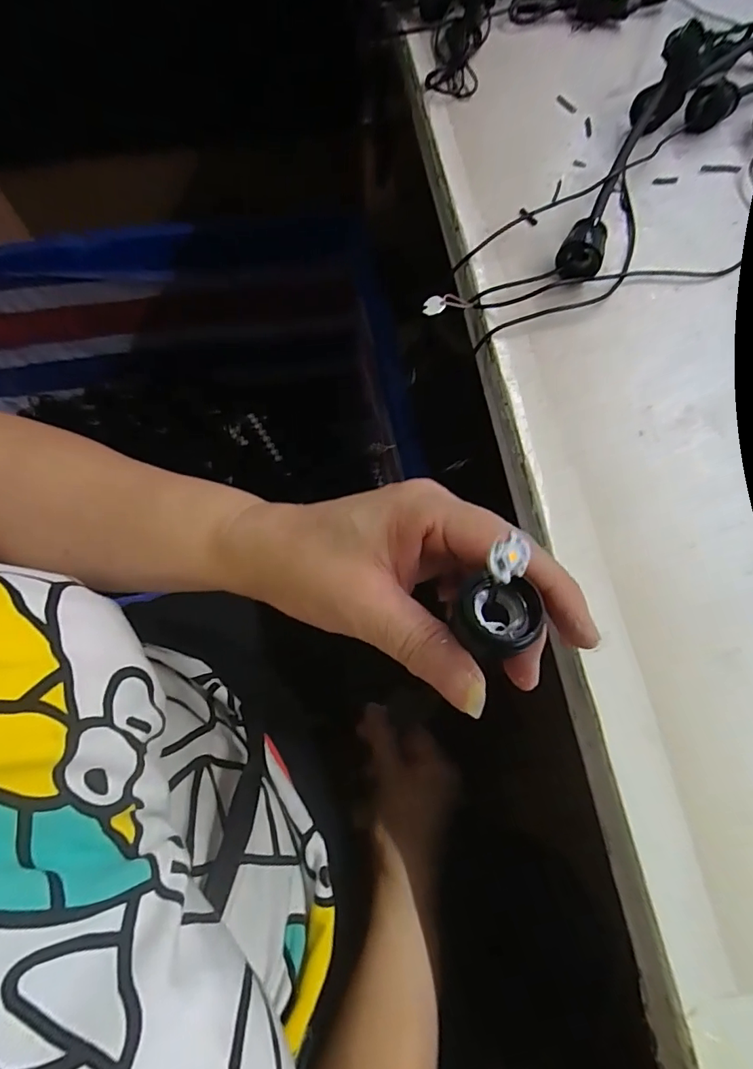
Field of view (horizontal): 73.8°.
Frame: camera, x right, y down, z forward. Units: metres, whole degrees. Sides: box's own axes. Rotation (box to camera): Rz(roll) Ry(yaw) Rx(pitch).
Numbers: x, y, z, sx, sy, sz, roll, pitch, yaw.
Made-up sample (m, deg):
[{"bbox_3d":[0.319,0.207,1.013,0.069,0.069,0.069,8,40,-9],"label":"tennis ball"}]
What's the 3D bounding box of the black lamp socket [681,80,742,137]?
[{"bbox_3d":[0.256,-0.326,0.385,0.032,0.024,0.029,28,71,10],"label":"black lamp socket"}]

